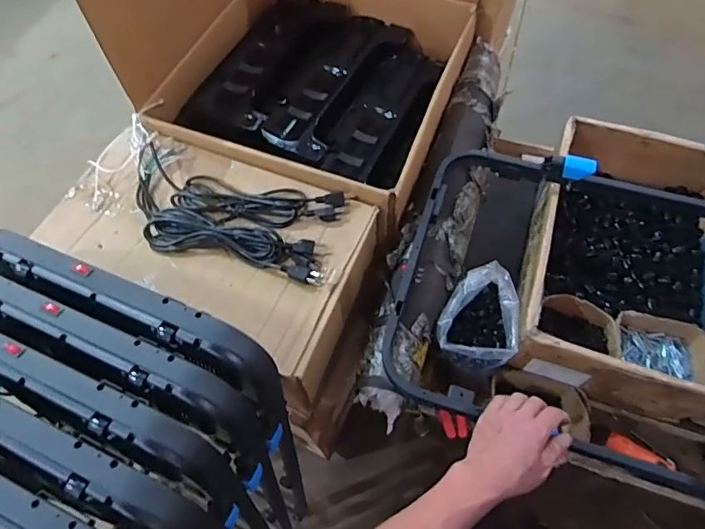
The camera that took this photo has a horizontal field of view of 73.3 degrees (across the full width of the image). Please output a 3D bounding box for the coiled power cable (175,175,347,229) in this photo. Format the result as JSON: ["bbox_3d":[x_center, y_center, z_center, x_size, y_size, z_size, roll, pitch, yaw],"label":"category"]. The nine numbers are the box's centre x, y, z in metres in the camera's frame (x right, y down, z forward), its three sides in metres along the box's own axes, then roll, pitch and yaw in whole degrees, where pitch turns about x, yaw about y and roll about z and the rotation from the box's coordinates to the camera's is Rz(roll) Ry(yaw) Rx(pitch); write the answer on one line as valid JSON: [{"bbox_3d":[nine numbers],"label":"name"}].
[{"bbox_3d":[-0.169,-0.110,0.839,0.305,0.029,0.080,11,63,8],"label":"coiled power cable"}]

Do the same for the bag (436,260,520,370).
[{"bbox_3d":[0.226,0.096,0.866,0.135,0.102,0.175,8,63,7],"label":"bag"}]

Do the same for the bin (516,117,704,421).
[{"bbox_3d":[0.538,-0.018,0.928,0.359,0.161,0.539,15,64,10],"label":"bin"}]

